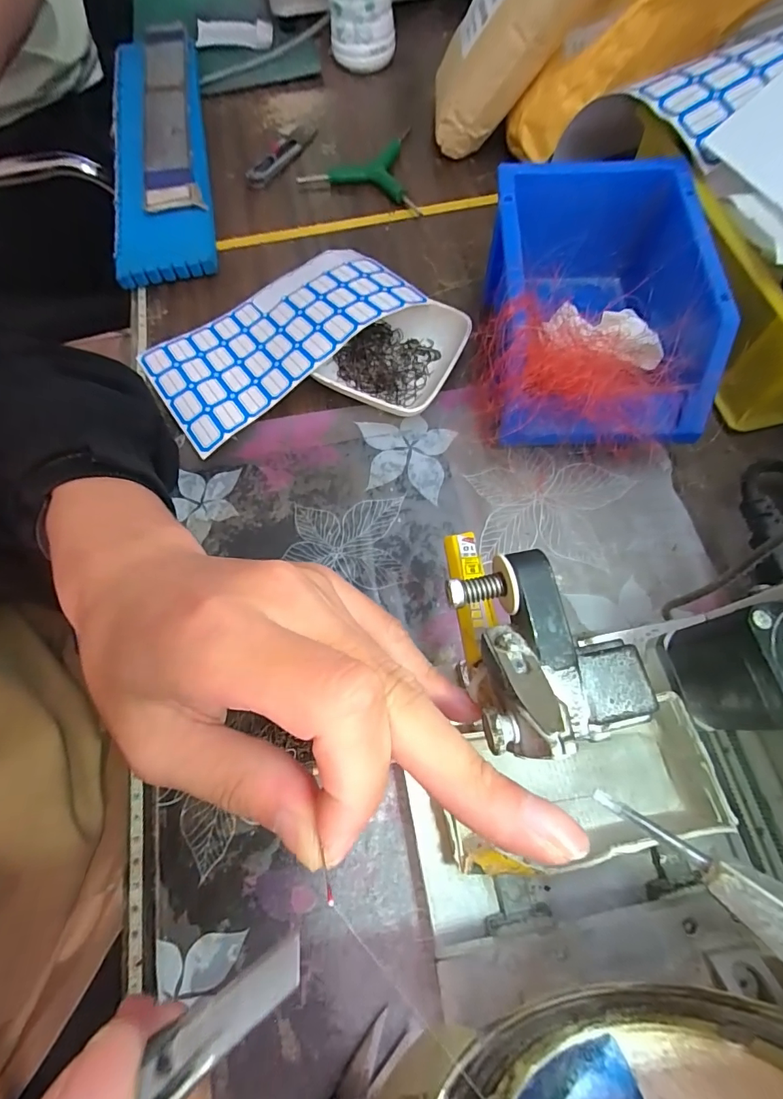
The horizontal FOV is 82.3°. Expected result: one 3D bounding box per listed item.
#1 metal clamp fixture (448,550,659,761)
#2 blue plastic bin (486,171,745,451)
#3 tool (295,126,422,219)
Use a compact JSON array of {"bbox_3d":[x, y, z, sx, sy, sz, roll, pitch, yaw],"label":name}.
[{"bbox_3d":[0.046,0.026,0.127,0.052,0.025,0.055,-8,68,-2],"label":"metal clamp fixture"},{"bbox_3d":[0.125,-0.151,0.295,0.130,0.082,0.186,2,68,3],"label":"blue plastic bin"},{"bbox_3d":[-0.031,-0.329,0.399,0.103,0.021,0.078,-6,68,-1],"label":"tool"}]

